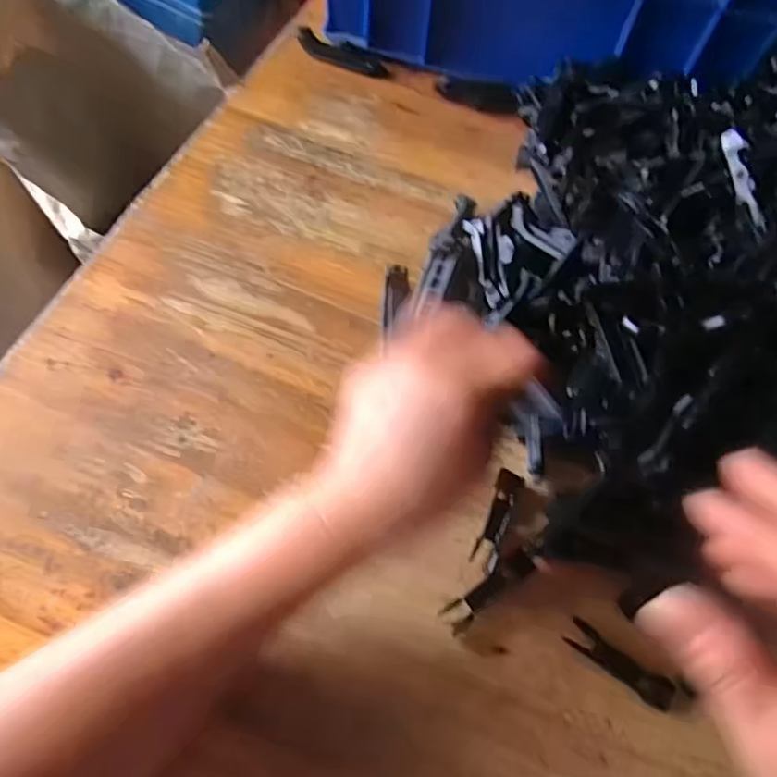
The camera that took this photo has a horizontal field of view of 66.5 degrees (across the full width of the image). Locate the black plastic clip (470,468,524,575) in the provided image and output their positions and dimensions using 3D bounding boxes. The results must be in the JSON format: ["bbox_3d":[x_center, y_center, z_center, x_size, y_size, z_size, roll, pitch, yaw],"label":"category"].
[{"bbox_3d":[0.059,0.070,0.322,0.014,0.004,0.058,22,65,8],"label":"black plastic clip"}]

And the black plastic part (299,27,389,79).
[{"bbox_3d":[-0.037,-0.268,0.475,0.078,0.009,0.024,20,64,7],"label":"black plastic part"}]

